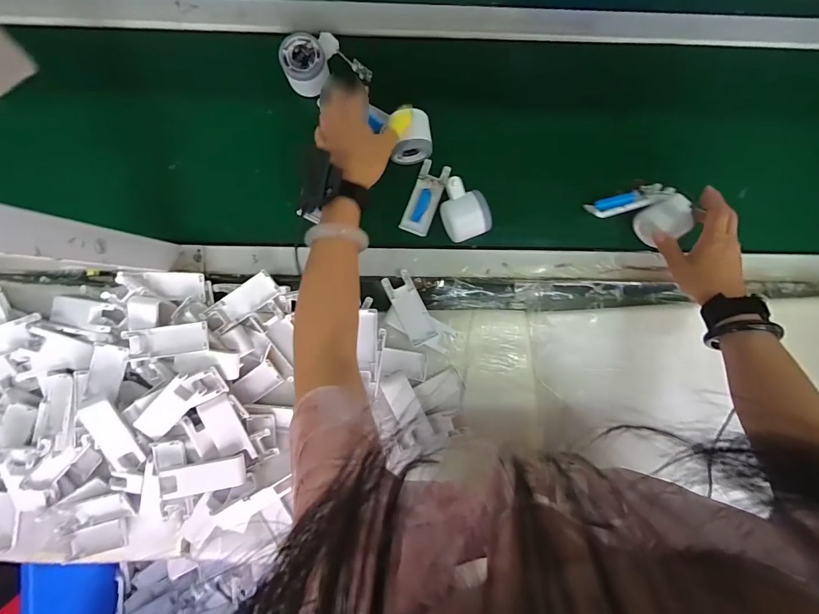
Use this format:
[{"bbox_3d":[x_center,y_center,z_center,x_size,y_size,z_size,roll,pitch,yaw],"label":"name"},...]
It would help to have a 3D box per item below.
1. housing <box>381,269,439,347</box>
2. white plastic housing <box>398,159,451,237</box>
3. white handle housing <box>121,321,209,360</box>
[{"bbox_3d":[0.001,0.002,0.521,0.040,0.015,0.102,-26,92,0],"label":"housing"},{"bbox_3d":[0.023,-0.156,0.542,0.041,0.020,0.104,21,91,-2],"label":"white plastic housing"},{"bbox_3d":[-0.313,0.044,0.489,0.105,0.028,0.038,-7,92,-1],"label":"white handle housing"}]

